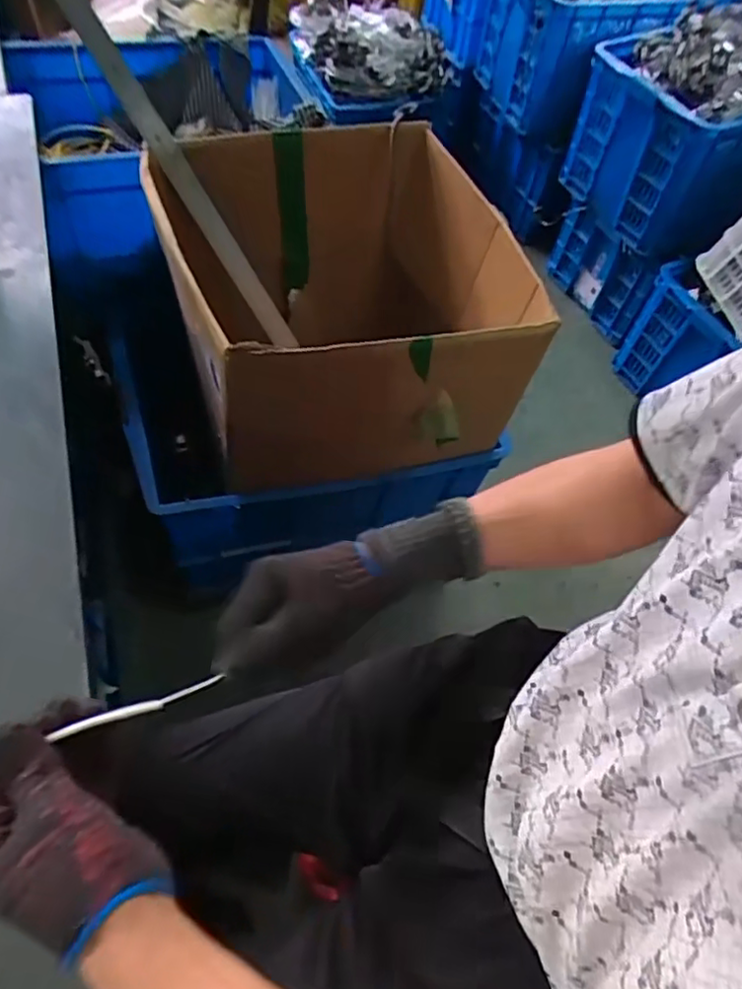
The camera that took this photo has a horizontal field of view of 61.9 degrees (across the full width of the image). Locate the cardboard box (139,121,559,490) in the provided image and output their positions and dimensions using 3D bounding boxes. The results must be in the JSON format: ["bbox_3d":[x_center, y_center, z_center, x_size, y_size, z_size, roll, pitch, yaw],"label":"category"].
[{"bbox_3d":[-0.030,-0.320,1.033,0.559,0.406,0.517,-9,61,-11],"label":"cardboard box"}]

